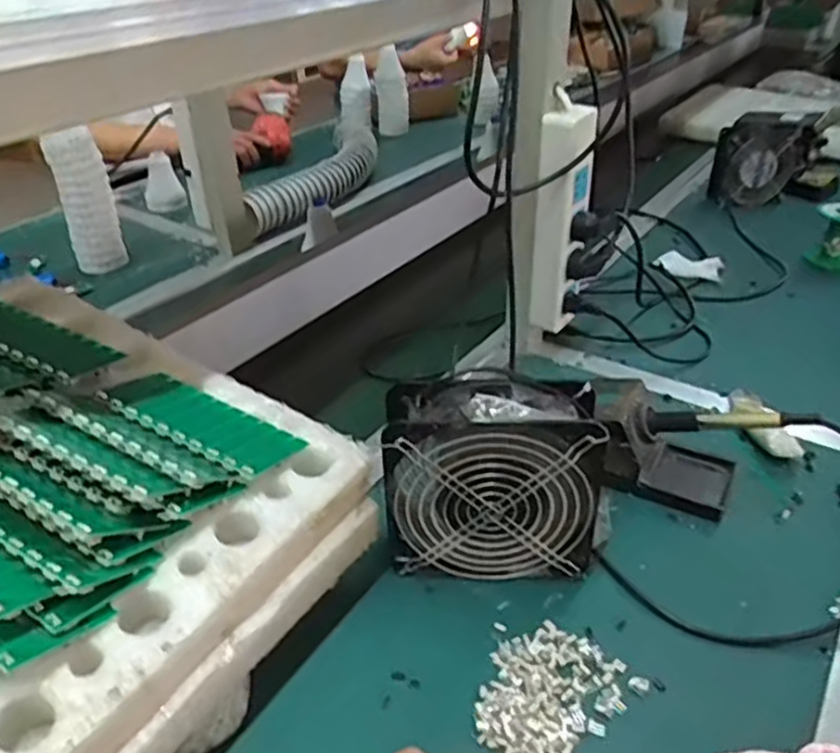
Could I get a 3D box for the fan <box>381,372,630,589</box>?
[{"bbox_3d":[0.055,0.076,0.514,0.158,0.148,0.064,3,34,6],"label":"fan"}]

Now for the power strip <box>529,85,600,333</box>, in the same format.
[{"bbox_3d":[0.136,-0.156,0.714,0.062,0.218,0.049,11,37,15],"label":"power strip"}]

